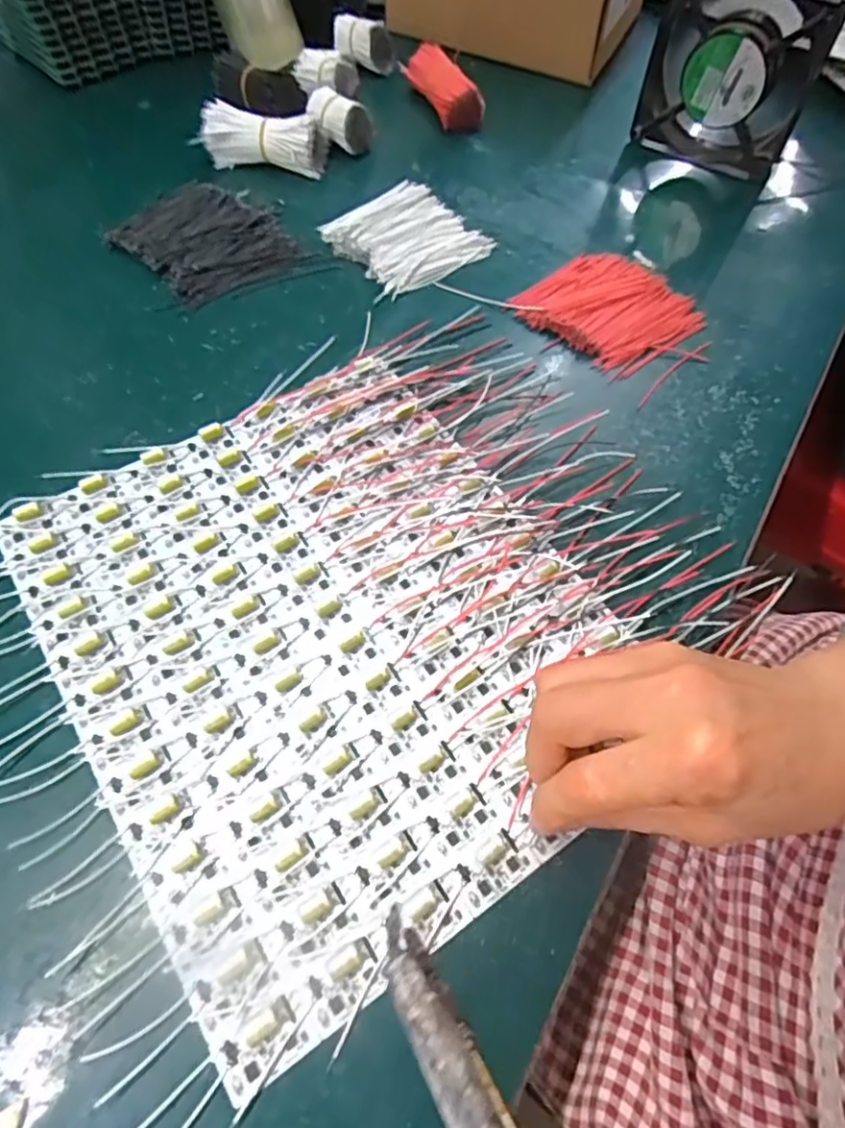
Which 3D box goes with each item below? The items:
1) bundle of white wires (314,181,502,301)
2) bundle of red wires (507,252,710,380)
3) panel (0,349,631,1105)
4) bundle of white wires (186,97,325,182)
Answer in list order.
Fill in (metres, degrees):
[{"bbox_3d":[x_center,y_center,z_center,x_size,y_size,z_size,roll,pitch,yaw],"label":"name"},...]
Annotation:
[{"bbox_3d":[-0.012,-0.239,0.462,0.098,0.016,0.089,-32,66,-18],"label":"bundle of white wires"},{"bbox_3d":[0.127,-0.173,0.428,0.108,0.015,0.093,40,66,19],"label":"bundle of red wires"},{"bbox_3d":[-0.047,0.027,0.314,0.236,0.009,0.280,-30,66,-18],"label":"panel"},{"bbox_3d":[-0.125,-0.329,0.494,0.094,0.036,0.033,4,60,0],"label":"bundle of white wires"}]

